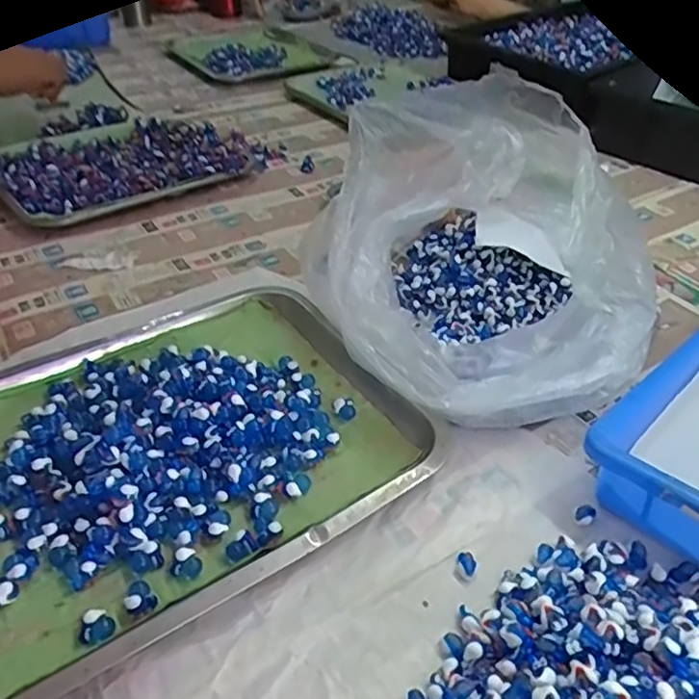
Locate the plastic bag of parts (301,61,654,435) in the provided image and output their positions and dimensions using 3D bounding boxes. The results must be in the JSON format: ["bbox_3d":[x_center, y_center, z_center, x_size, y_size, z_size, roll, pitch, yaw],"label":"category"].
[{"bbox_3d":[0.099,-0.083,0.536,0.249,0.153,0.311,-12,43,-15],"label":"plastic bag of parts"}]

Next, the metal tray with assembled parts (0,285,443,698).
[{"bbox_3d":[-0.140,0.067,0.448,0.348,0.032,0.270,-24,47,-27],"label":"metal tray with assembled parts"}]

